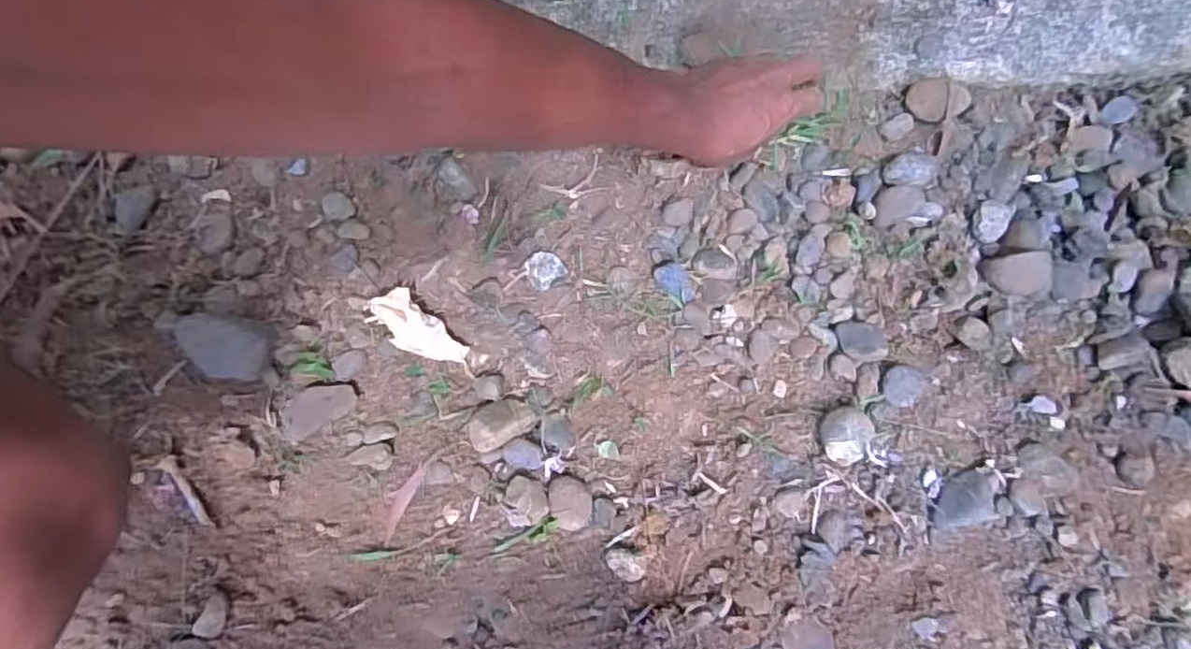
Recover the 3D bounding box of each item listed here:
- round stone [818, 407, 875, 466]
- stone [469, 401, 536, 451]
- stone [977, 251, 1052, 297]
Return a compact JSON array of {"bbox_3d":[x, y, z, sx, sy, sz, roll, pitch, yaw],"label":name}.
[{"bbox_3d":[0.196,0.087,0.525,0.039,0.025,0.040,0,74,0],"label":"round stone"},{"bbox_3d":[-0.072,0.074,0.507,0.051,0.024,0.032,-31,76,-9],"label":"stone"},{"bbox_3d":[0.362,-0.044,0.569,0.056,0.025,0.030,0,74,0],"label":"stone"}]

